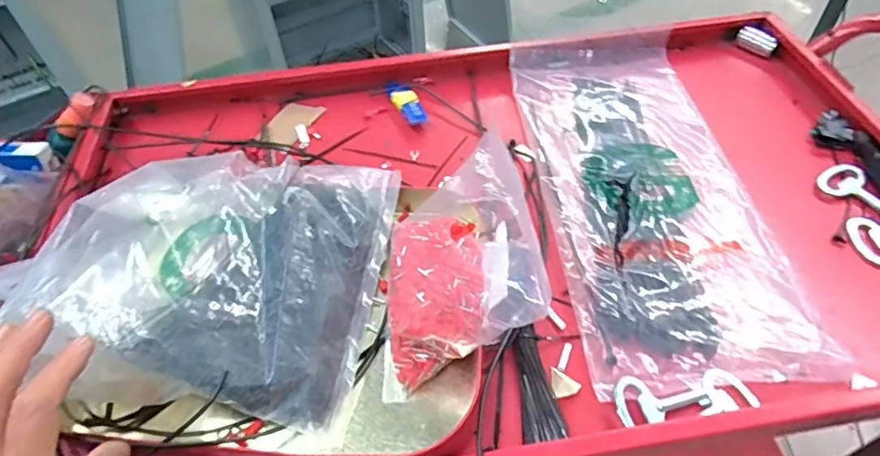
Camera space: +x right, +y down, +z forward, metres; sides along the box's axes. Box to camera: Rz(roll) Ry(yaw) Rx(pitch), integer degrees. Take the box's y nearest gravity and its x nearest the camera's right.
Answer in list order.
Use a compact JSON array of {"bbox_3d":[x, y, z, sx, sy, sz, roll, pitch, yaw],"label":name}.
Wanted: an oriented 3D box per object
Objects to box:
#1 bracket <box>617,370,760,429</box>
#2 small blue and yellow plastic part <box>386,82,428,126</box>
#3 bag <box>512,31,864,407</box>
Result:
[{"bbox_3d":[0.153,0.107,0.358,0.084,0.013,0.030,-7,51,-2],"label":"bracket"},{"bbox_3d":[-0.034,-0.128,0.563,0.024,0.012,0.067,-21,53,-13],"label":"small blue and yellow plastic part"},{"bbox_3d":[0.173,-0.045,0.484,0.162,0.021,0.379,-5,51,-1],"label":"bag"}]

